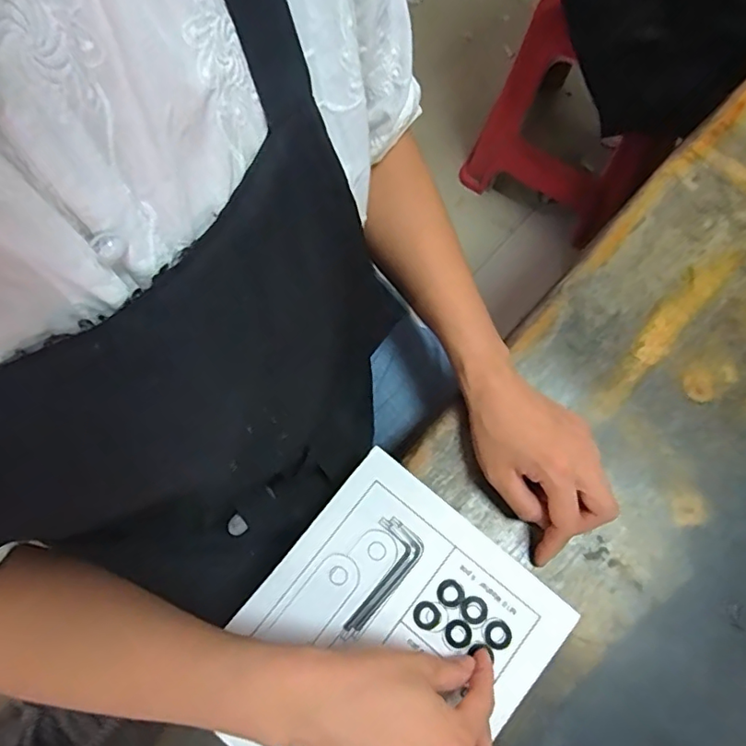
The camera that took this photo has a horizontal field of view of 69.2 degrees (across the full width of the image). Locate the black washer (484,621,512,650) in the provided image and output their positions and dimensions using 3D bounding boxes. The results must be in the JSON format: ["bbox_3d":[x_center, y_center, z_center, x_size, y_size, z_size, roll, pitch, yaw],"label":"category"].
[{"bbox_3d":[0.090,0.188,0.387,0.019,0.004,0.019,0,74,1],"label":"black washer"}]

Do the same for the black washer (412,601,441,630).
[{"bbox_3d":[0.039,0.177,0.394,0.019,0.004,0.020,0,74,1],"label":"black washer"}]

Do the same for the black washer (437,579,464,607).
[{"bbox_3d":[0.057,0.162,0.397,0.018,0.004,0.019,0,74,1],"label":"black washer"}]

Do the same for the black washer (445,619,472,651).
[{"bbox_3d":[0.062,0.189,0.389,0.019,0.004,0.019,0,74,1],"label":"black washer"}]

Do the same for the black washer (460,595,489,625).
[{"bbox_3d":[0.074,0.172,0.391,0.019,0.004,0.019,0,74,1],"label":"black washer"}]

